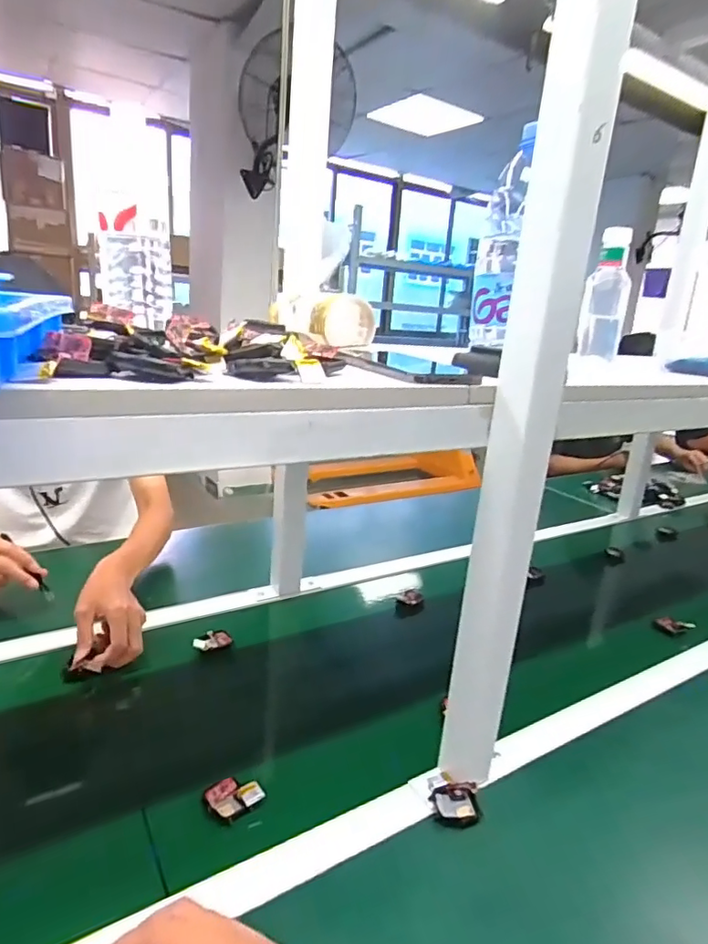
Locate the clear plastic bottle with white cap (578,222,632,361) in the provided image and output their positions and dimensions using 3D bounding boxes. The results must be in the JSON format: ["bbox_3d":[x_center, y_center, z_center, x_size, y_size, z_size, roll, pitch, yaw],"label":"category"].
[{"bbox_3d":[0.406,-0.285,0.899,0.062,0.193,0.078,12,19,20],"label":"clear plastic bottle with white cap"}]

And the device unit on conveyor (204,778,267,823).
[{"bbox_3d":[-0.118,0.318,0.551,0.051,0.014,0.040,-4,19,-26],"label":"device unit on conveyor"}]

